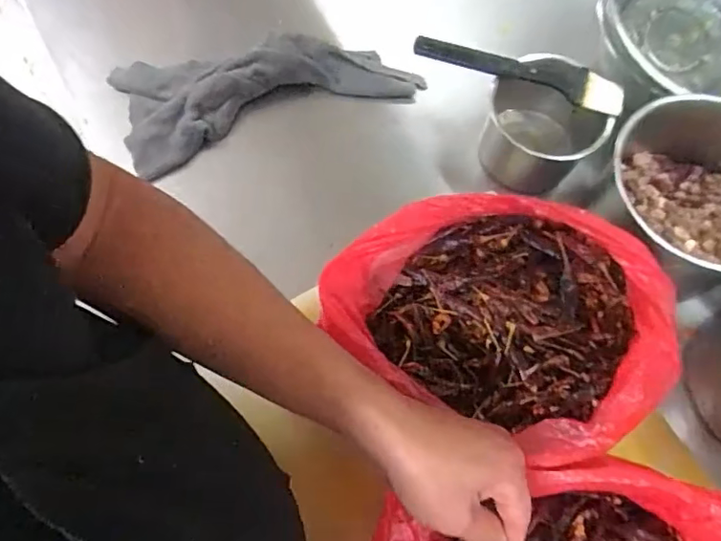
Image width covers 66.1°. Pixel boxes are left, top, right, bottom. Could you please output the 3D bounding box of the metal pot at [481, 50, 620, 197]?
[{"bbox_3d":[0.189,-0.154,0.585,0.119,0.101,0.110,0,70,-1],"label":"metal pot"}]

